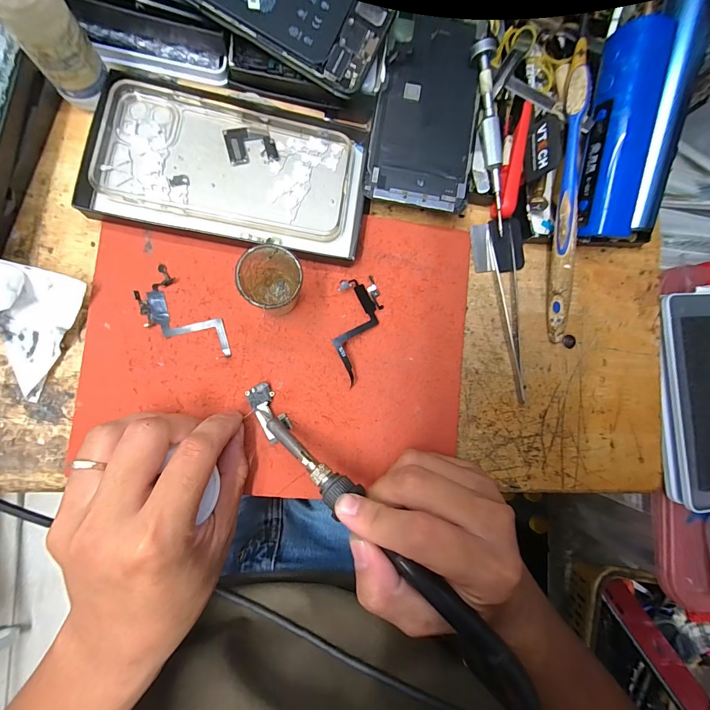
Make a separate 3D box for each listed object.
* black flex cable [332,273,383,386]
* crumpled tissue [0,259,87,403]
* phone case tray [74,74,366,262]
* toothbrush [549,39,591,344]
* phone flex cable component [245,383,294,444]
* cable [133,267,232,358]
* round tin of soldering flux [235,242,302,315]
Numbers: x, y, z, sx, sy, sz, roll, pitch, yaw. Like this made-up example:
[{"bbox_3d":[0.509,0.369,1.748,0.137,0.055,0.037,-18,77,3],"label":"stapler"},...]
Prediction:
[{"bbox_3d":[0.002,-0.018,0.245,0.031,0.014,0.075,8,87,-8],"label":"black flex cable"},{"bbox_3d":[-0.205,-0.019,0.207,0.051,0.033,0.076,26,84,-7],"label":"crumpled tissue"},{"bbox_3d":[-0.080,-0.126,0.238,0.172,0.012,0.094,8,87,-8],"label":"phone case tray"},{"bbox_3d":[0.152,-0.107,0.251,0.012,0.011,0.194,-3,101,-9],"label":"toothbrush"},{"bbox_3d":[-0.058,0.038,0.237,0.018,0.006,0.039,-29,92,-9],"label":"phone flex cable component"},{"bbox_3d":[-0.113,-0.023,0.233,0.070,0.004,0.033,44,82,-5],"label":"cable"},{"bbox_3d":[-0.052,-0.046,0.221,0.035,0.048,0.032,0,88,-9],"label":"round tin of soldering flux"}]

